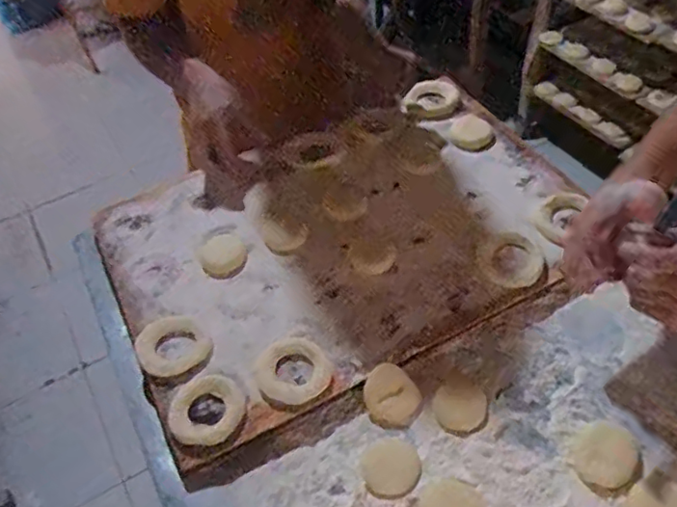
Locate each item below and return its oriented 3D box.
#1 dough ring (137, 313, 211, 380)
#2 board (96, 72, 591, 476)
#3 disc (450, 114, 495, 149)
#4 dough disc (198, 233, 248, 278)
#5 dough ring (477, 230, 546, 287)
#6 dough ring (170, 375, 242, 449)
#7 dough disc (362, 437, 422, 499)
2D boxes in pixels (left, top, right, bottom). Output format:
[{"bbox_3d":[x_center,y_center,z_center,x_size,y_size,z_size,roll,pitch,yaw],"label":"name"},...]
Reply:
[{"bbox_3d":[-0.187,0.104,0.675,0.075,0.012,0.079,-2,50,3],"label":"dough ring"},{"bbox_3d":[0.010,-0.024,0.778,0.588,0.043,0.415,-22,51,-14],"label":"board"},{"bbox_3d":[0.196,-0.180,0.880,0.059,0.013,0.066,1,50,5],"label":"disc"},{"bbox_3d":[-0.146,0.001,0.759,0.057,0.009,0.066,-21,51,-13],"label":"dough disc"},{"bbox_3d":[0.206,0.010,0.721,0.073,0.023,0.069,-2,50,3],"label":"dough ring"},{"bbox_3d":[-0.141,0.162,0.631,0.076,0.015,0.079,-2,50,3],"label":"dough ring"},{"bbox_3d":[0.052,0.211,0.593,0.057,0.006,0.058,-2,50,3],"label":"dough disc"}]

